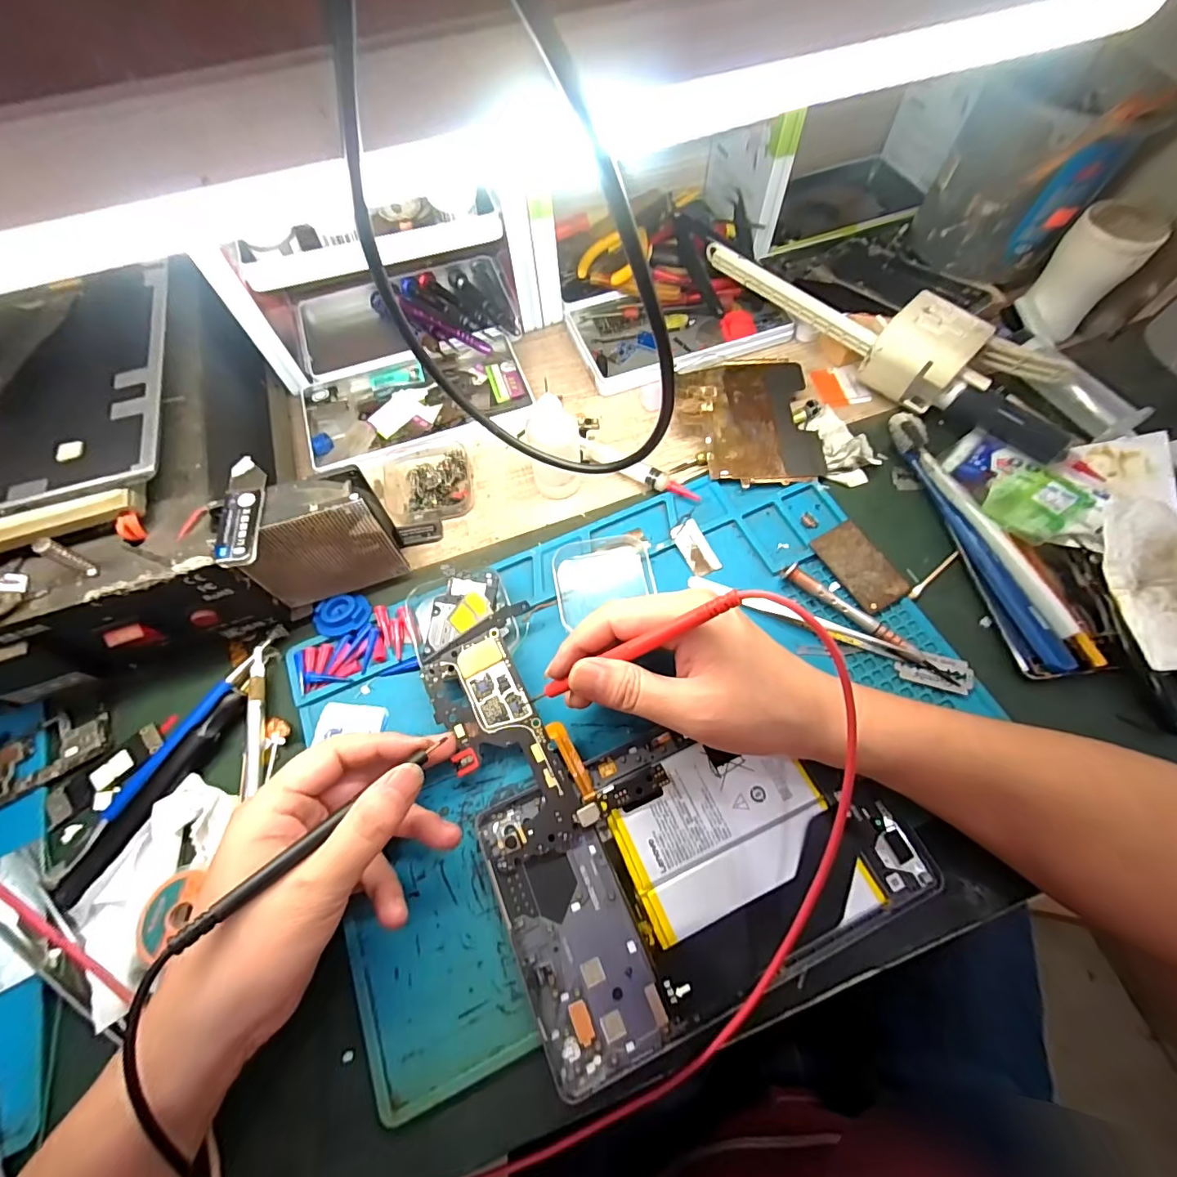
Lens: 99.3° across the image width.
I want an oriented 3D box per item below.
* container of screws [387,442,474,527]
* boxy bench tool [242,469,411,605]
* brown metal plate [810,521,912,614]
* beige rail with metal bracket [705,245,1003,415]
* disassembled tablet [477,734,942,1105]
[{"bbox_3d":[-0.120,-0.083,0.369,0.065,0.018,0.064,-16,65,-5],"label":"container of screws"},{"bbox_3d":[-0.161,-0.027,0.304,0.078,0.084,0.028,-21,65,-7],"label":"boxy bench tool"},{"bbox_3d":[0.179,-0.015,0.331,0.034,0.004,0.060,-29,68,-8],"label":"brown metal plate"},{"bbox_3d":[0.205,-0.222,0.402,0.064,0.048,0.225,-39,69,-15],"label":"beige rail with metal bracket"},{"bbox_3d":[0.058,0.141,0.259,0.202,0.015,0.128,-21,65,-8],"label":"disassembled tablet"}]

